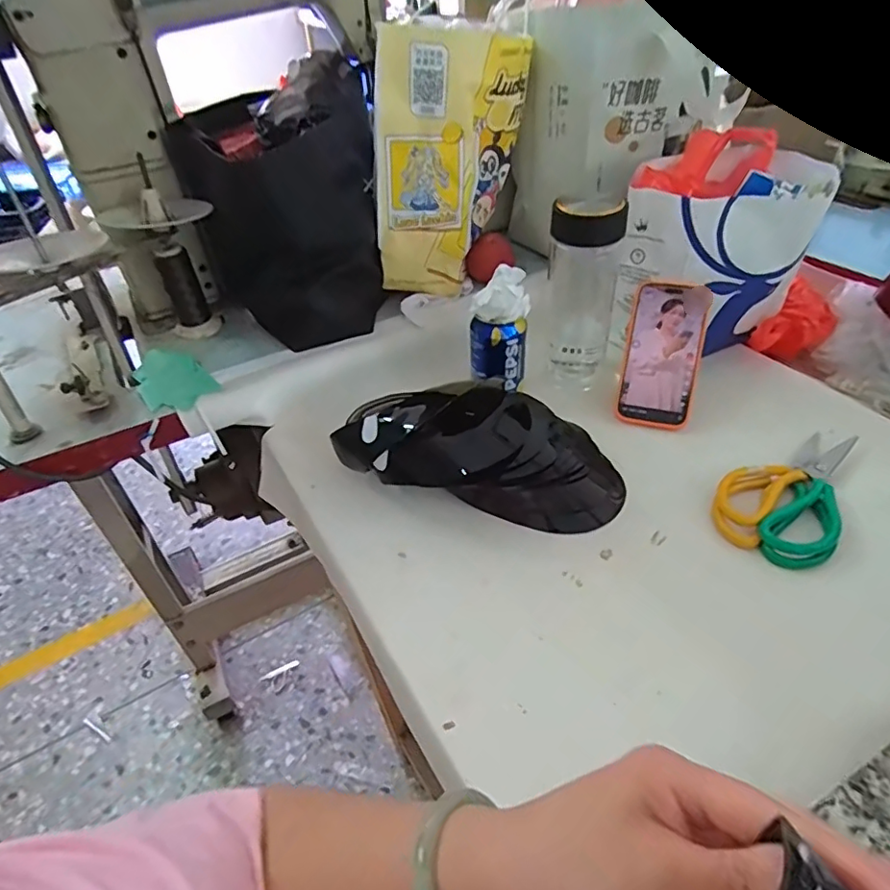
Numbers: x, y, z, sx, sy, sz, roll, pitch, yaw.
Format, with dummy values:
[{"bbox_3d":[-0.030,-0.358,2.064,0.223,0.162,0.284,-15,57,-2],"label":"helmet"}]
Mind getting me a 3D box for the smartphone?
[{"bbox_3d":[0.248,-0.106,0.638,0.078,0.012,0.171,11,87,17],"label":"smartphone"}]

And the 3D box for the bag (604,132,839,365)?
[{"bbox_3d":[0.324,-0.230,0.685,0.232,0.208,0.148,-13,43,-8],"label":"bag"}]

